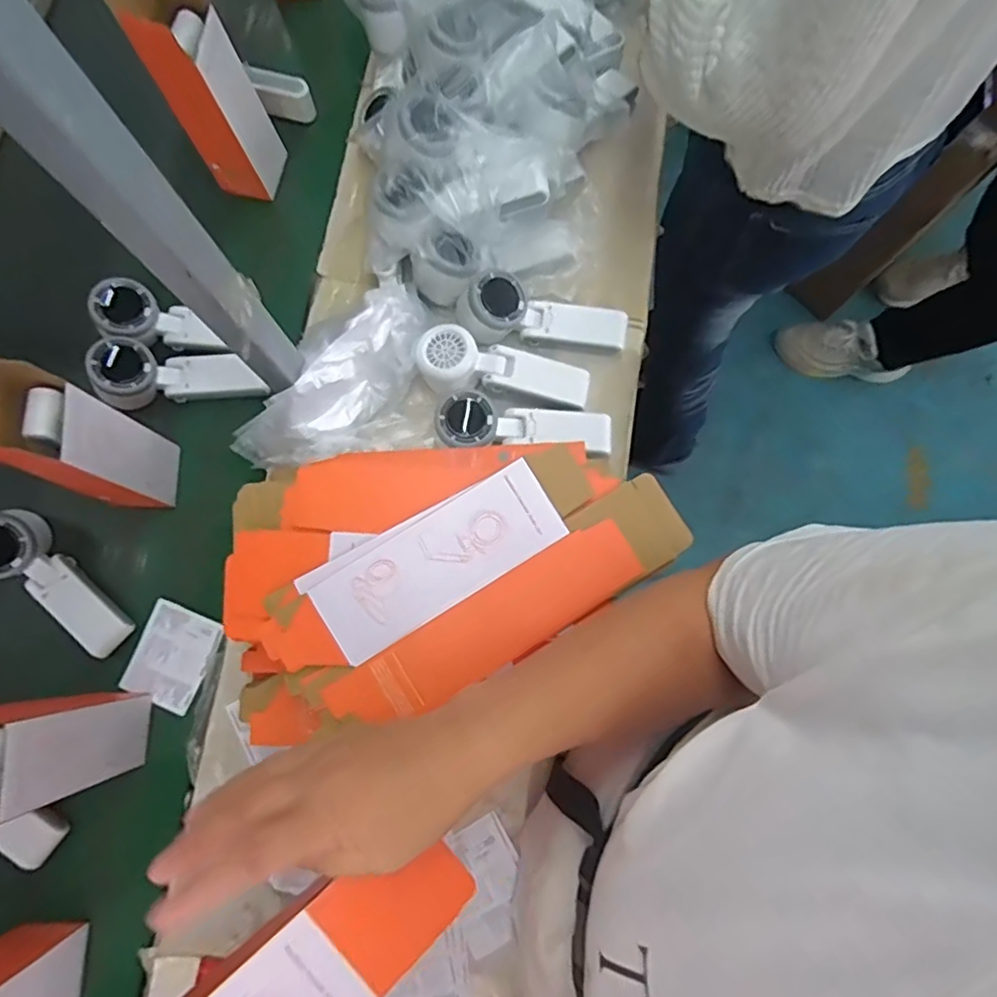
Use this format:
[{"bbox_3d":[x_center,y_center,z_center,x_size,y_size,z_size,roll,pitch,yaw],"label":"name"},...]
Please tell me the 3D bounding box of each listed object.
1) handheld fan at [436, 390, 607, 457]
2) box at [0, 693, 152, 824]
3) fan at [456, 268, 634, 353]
[{"bbox_3d":[0.023,-0.067,0.595,0.166,0.030,0.059,3,77,-12],"label":"handheld fan"},{"bbox_3d":[-0.353,0.194,0.479,0.072,0.226,0.078,-5,77,-1],"label":"box"},{"bbox_3d":[0.045,-0.184,0.614,0.166,0.044,0.064,11,78,2],"label":"fan"}]

